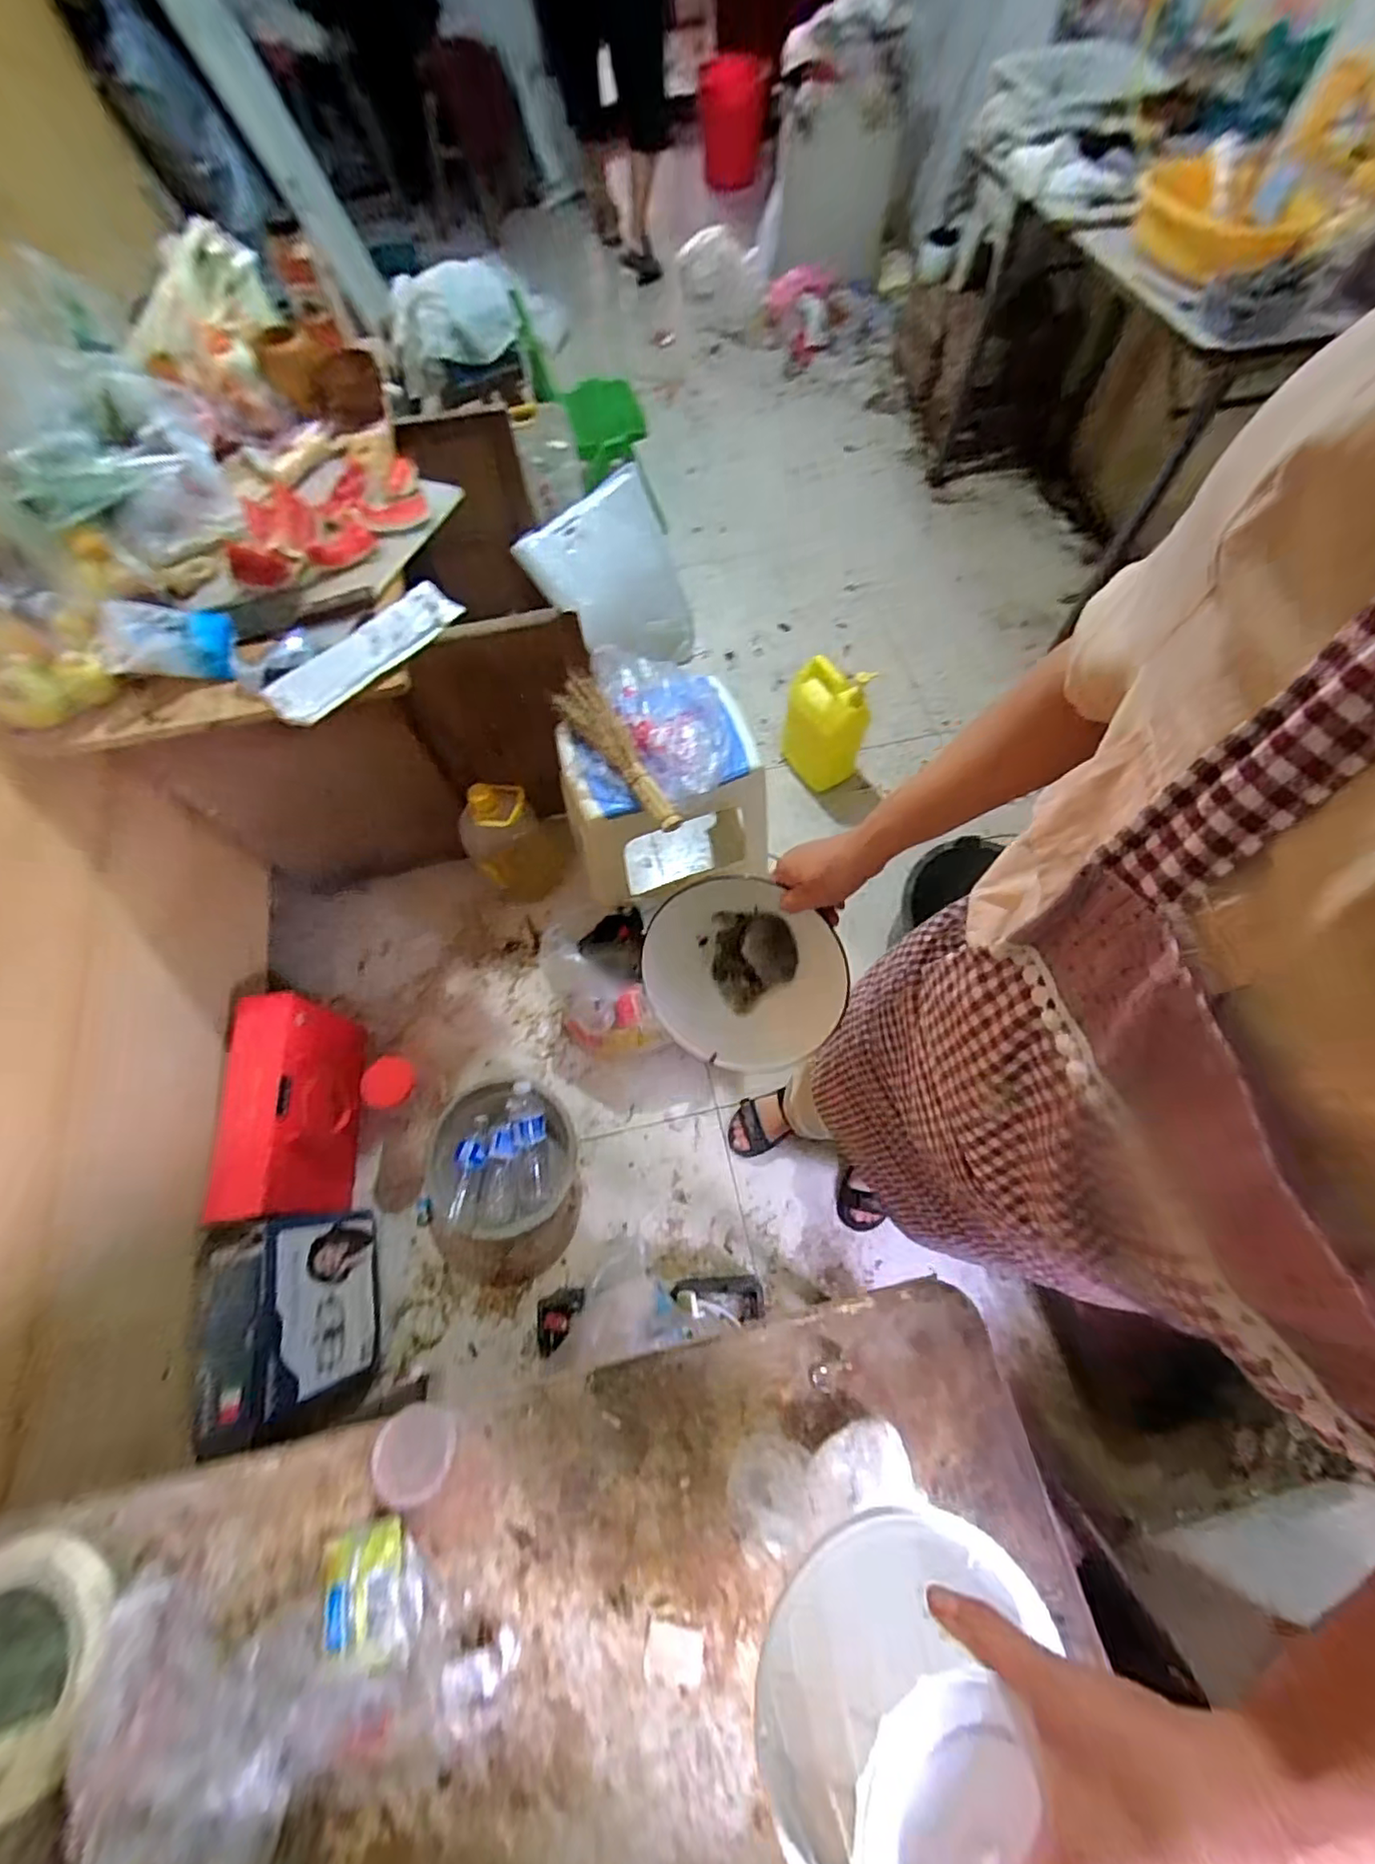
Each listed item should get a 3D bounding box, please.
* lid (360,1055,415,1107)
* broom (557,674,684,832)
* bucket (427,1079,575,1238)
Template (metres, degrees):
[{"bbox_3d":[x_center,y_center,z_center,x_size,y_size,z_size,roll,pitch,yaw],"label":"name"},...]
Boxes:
[{"bbox_3d":[-0.546,0.273,1.105,0.083,0.017,0.091,0,91,-22],"label":"lid"},{"bbox_3d":[-0.130,-0.305,1.040,0.084,0.051,0.335,-28,69,-9],"label":"broom"},{"bbox_3d":[-0.370,0.441,1.195,0.267,0.119,0.283,-1,68,2],"label":"bucket"}]

